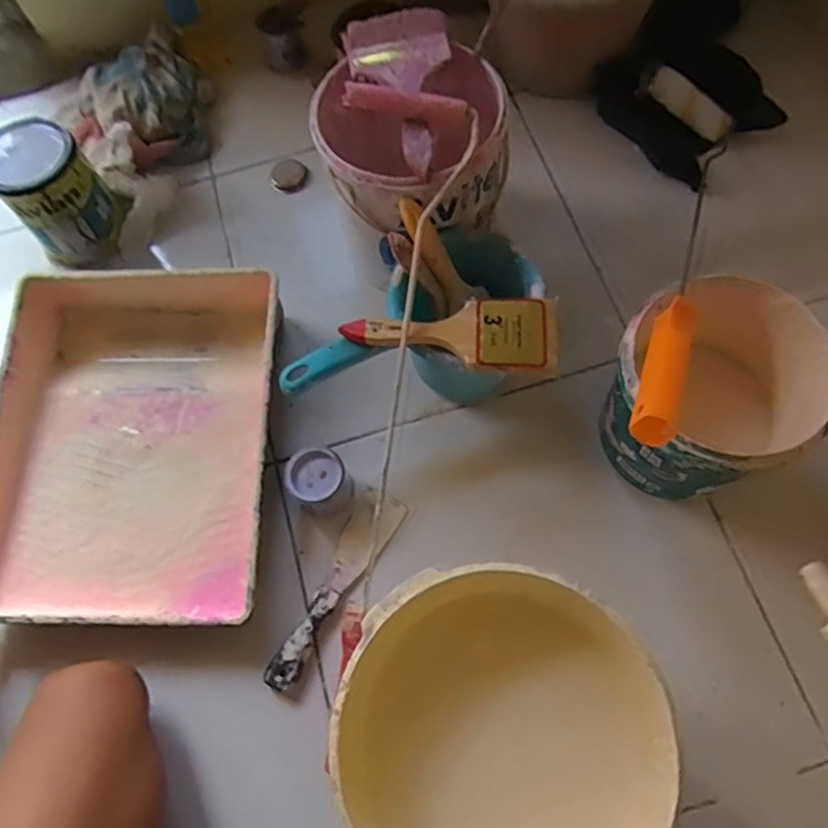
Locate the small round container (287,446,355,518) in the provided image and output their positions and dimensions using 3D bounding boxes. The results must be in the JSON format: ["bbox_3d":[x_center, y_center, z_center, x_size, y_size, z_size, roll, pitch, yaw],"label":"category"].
[{"bbox_3d":[-0.091,0.066,0.627,0.054,0.051,0.055,-1,69,2],"label":"small round container"}]

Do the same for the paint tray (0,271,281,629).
[{"bbox_3d":[-0.282,0.031,0.669,0.272,0.096,0.354,-1,69,2],"label":"paint tray"}]

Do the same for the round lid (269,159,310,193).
[{"bbox_3d":[-0.158,-0.302,0.820,0.043,0.009,0.050,15,70,8],"label":"round lid"}]

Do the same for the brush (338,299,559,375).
[{"bbox_3d":[0.034,-0.073,0.570,0.184,0.010,0.070,2,69,4],"label":"brush"}]

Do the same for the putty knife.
[{"bbox_3d":[-0.076,0.165,0.619,0.044,0.015,0.204,27,72,12],"label":"putty knife"}]

